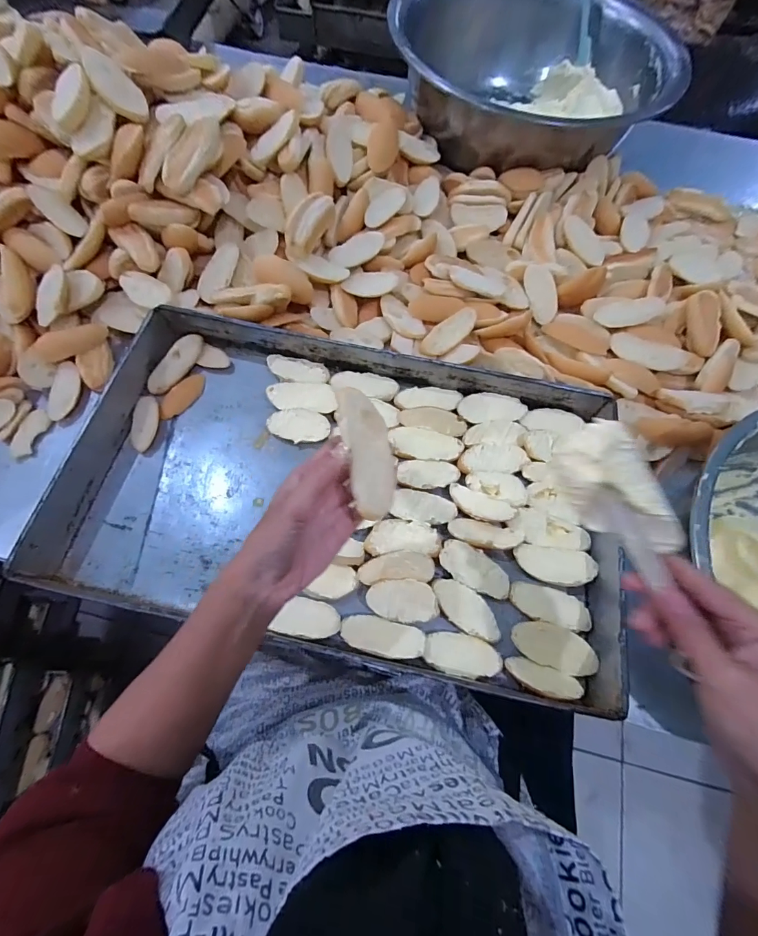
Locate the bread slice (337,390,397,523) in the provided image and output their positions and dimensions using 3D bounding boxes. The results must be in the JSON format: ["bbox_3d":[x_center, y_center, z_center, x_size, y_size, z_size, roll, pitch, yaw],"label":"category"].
[{"bbox_3d":[-0.007,-0.012,0.310,0.035,0.016,0.098,-13,88,-7],"label":"bread slice"}]

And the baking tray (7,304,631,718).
[{"bbox_3d":[-0.037,0.024,0.490,0.629,0.059,0.368,12,69,3],"label":"baking tray"}]

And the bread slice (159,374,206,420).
[{"bbox_3d":[-0.270,-0.098,0.555,0.033,0.006,0.078,36,68,-5],"label":"bread slice"}]

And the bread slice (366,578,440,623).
[{"bbox_3d":[0.027,0.145,0.445,0.077,0.010,0.044,9,69,2],"label":"bread slice"}]

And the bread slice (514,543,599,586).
[{"bbox_3d":[0.203,0.111,0.465,0.087,0.011,0.042,8,68,14],"label":"bread slice"}]

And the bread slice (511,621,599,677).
[{"bbox_3d":[0.187,0.189,0.430,0.085,0.015,0.043,19,90,9],"label":"bread slice"}]

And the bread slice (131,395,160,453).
[{"bbox_3d":[-0.308,-0.060,0.530,0.031,0.008,0.077,-1,69,-2],"label":"bread slice"}]

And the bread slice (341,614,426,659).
[{"bbox_3d":[0.004,0.179,0.428,0.087,0.014,0.035,14,69,4],"label":"bread slice"}]

